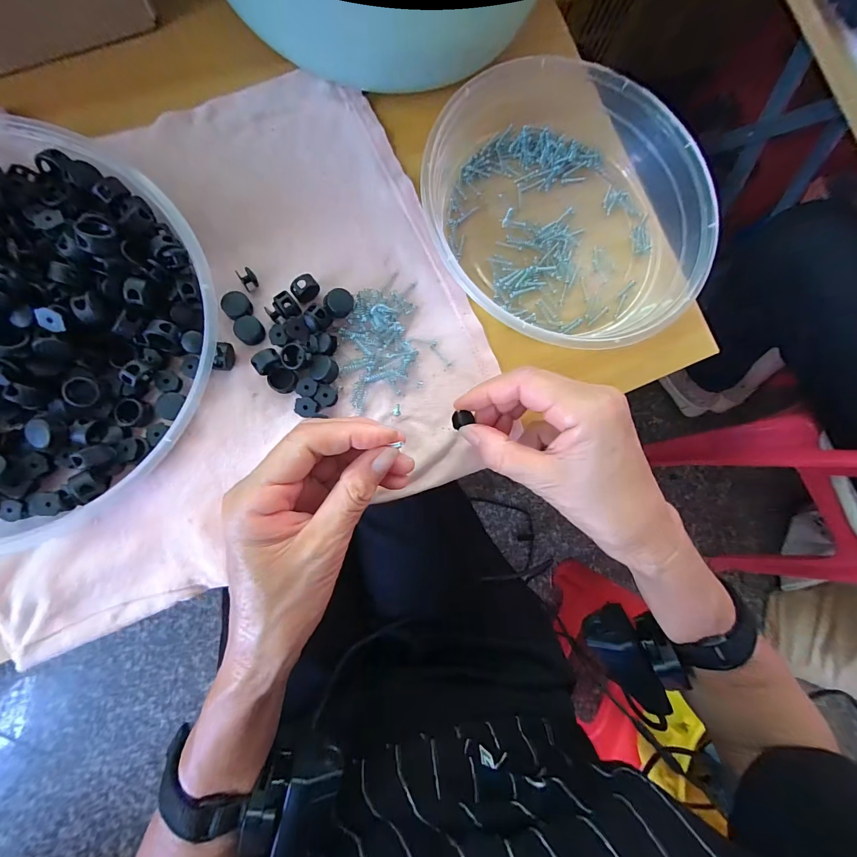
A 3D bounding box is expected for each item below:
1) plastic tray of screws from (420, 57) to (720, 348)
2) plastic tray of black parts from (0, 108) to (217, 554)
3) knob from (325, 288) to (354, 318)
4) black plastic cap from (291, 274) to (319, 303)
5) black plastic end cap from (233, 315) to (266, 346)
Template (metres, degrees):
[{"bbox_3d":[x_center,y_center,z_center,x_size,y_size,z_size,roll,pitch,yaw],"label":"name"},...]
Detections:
[{"bbox_3d":[0.097,-0.159,0.263,0.193,0.041,0.214,-34,90,-10],"label":"plastic tray of screws"},{"bbox_3d":[-0.250,-0.067,0.201,0.224,0.040,0.251,-36,91,-10],"label":"plastic tray of black parts"},{"bbox_3d":[-0.059,-0.082,0.243,0.018,0.016,0.015,-21,88,-10],"label":"knob"},{"bbox_3d":[-0.082,-0.092,0.244,0.017,0.016,0.012,-44,92,-10],"label":"black plastic cap"},{"bbox_3d":[-0.116,-0.064,0.239,0.018,0.007,0.017,1,85,-8],"label":"black plastic end cap"}]

